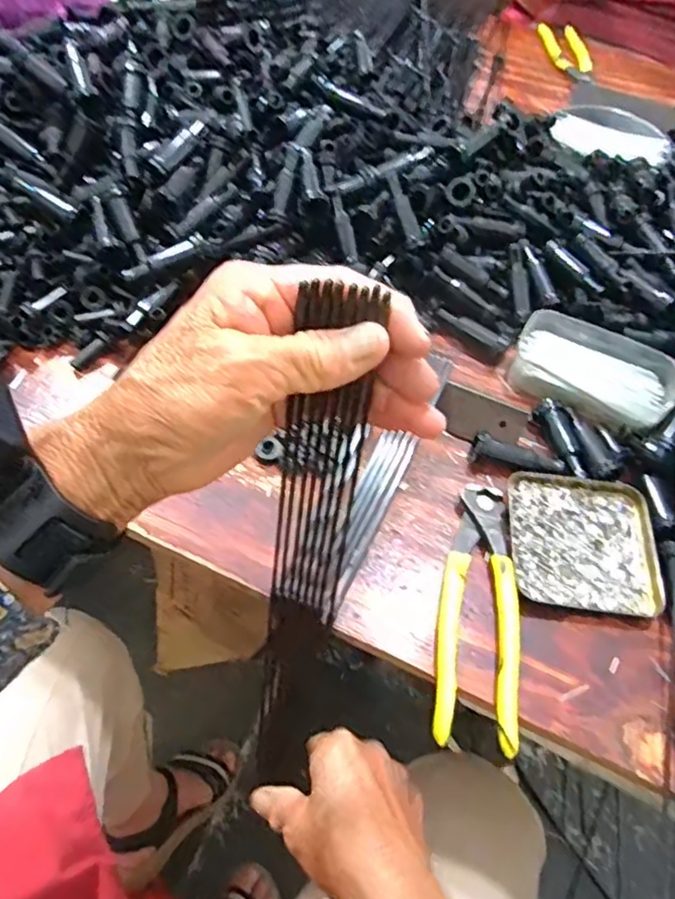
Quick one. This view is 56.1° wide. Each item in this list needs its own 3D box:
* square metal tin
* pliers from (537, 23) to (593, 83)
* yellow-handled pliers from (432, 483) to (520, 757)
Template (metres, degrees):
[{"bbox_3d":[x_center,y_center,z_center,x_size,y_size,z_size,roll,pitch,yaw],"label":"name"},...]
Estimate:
[{"bbox_3d":[0.166,0.062,0.436,0.097,0.011,0.099,5,57,0],"label":"square metal tin"},{"bbox_3d":[0.309,-0.521,0.838,0.053,0.014,0.150,-5,58,-7],"label":"pliers"},{"bbox_3d":[0.088,0.098,0.400,0.051,0.014,0.166,9,57,3],"label":"yellow-handled pliers"}]

